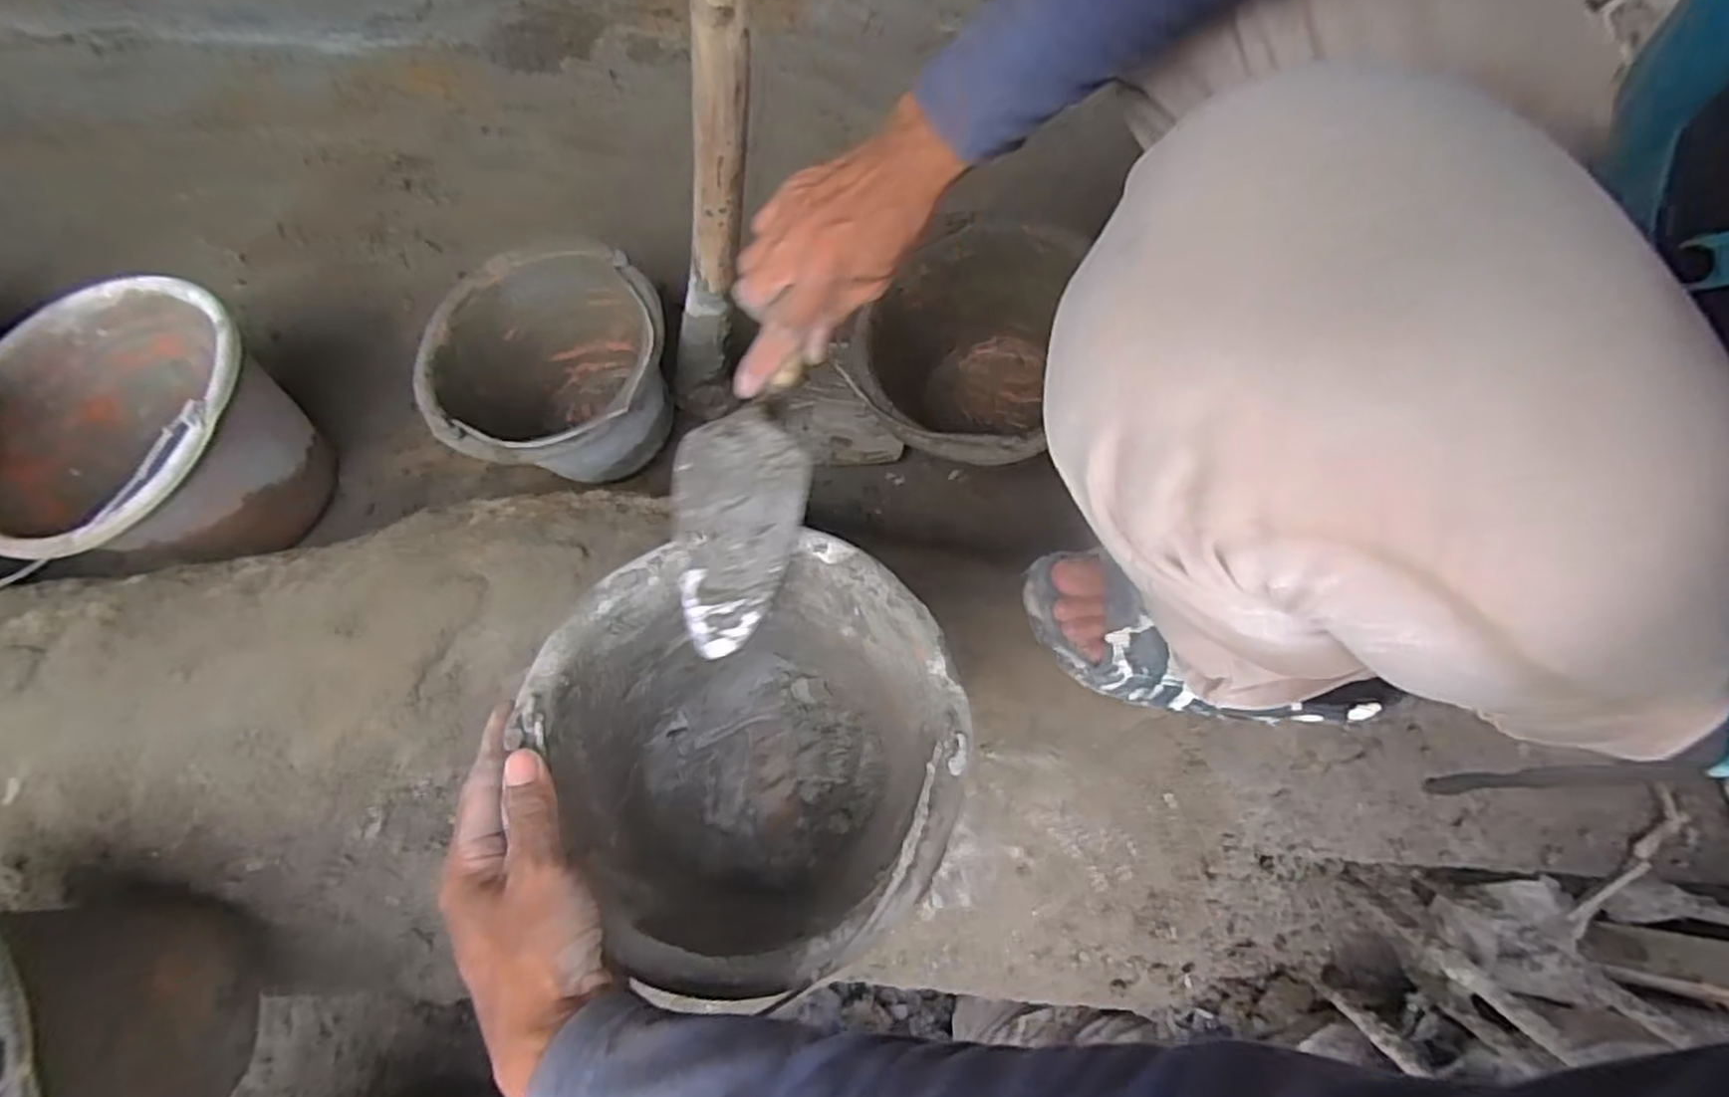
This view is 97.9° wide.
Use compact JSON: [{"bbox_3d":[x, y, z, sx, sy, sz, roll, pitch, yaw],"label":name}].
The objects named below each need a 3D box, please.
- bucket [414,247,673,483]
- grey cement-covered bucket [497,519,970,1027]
[{"bbox_3d":[-0.313,-0.165,0.809,0.235,0.225,0.240,0,72,0],"label":"bucket"},{"bbox_3d":[-0.058,0.121,0.493,0.224,0.182,0.239,0,72,0],"label":"grey cement-covered bucket"}]

